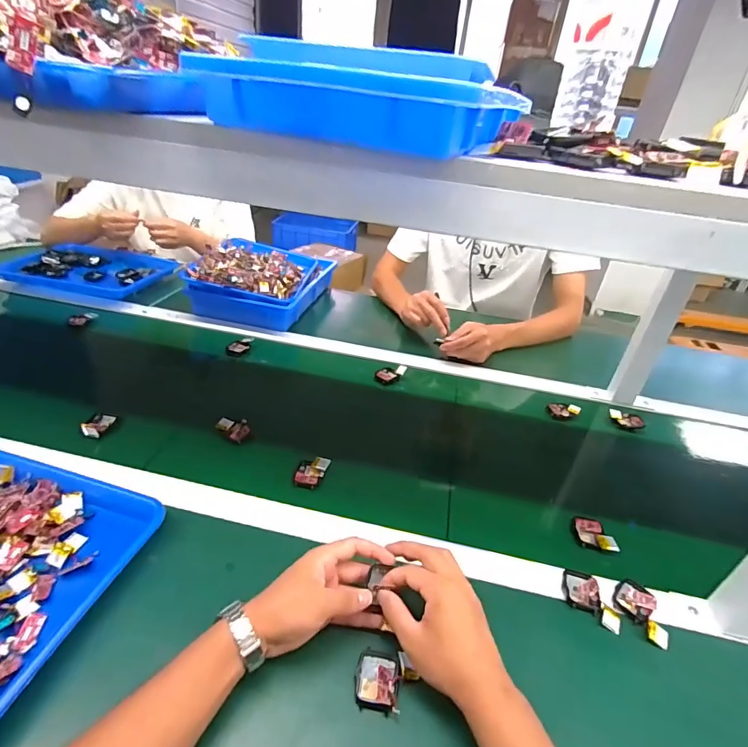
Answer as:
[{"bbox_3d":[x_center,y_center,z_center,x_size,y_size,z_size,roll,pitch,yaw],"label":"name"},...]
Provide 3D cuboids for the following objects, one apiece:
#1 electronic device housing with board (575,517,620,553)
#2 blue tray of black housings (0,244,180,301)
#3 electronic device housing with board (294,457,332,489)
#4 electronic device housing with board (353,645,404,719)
[{"bbox_3d":[0.285,0.207,0.559,0.044,0.013,0.045,10,32,6],"label":"electronic device housing with board"},{"bbox_3d":[-0.696,-0.262,1.077,0.355,0.036,0.250,12,33,8],"label":"blue tray of black housings"},{"bbox_3d":[-0.086,0.134,0.602,0.037,0.008,0.051,19,47,4],"label":"electronic device housing with board"},{"bbox_3d":[0.004,0.277,0.396,0.041,0.015,0.048,11,33,7],"label":"electronic device housing with board"}]

